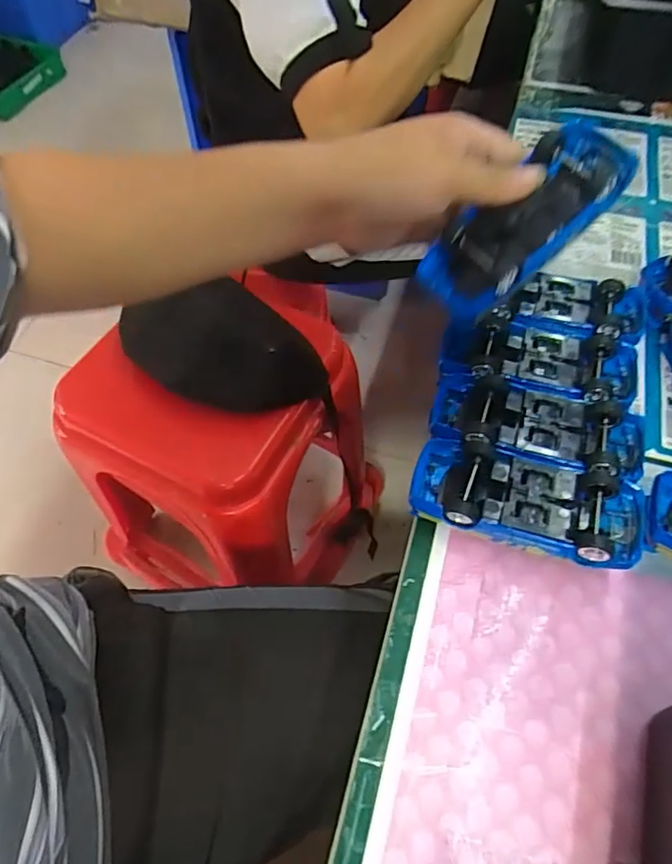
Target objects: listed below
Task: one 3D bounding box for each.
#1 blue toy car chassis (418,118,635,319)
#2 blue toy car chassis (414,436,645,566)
[{"bbox_3d":[0.116,-0.130,0.333,0.143,0.024,0.050,-41,61,1],"label":"blue toy car chassis"},{"bbox_3d":[0.115,0.047,0.342,0.135,0.043,0.056,15,59,8],"label":"blue toy car chassis"}]

